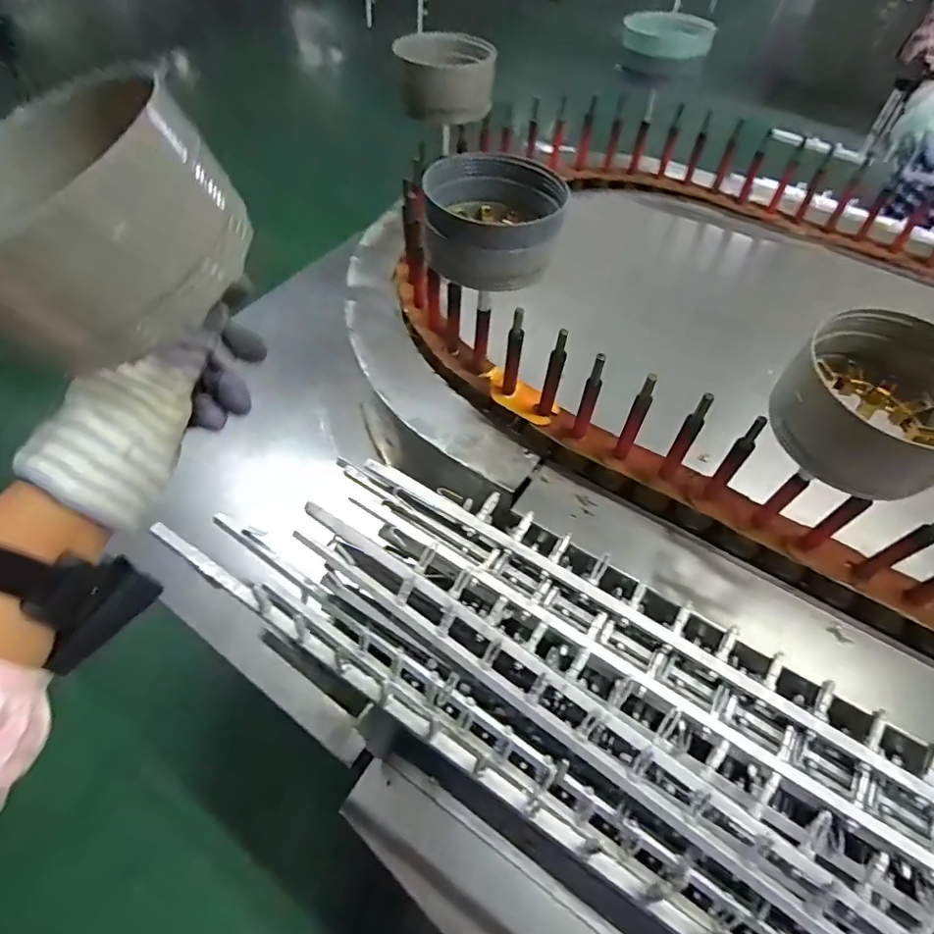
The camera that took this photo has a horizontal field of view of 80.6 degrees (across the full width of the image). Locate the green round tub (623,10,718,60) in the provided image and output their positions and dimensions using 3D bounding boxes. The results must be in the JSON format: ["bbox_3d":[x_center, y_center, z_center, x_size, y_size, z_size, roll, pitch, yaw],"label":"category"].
[{"bbox_3d":[0.314,-0.674,0.855,0.134,0.027,0.141,2,55,-3],"label":"green round tub"}]

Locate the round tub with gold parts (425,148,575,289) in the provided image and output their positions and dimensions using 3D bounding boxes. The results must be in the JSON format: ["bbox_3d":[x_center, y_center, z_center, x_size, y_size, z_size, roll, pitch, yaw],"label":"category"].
[{"bbox_3d":[0.024,-0.247,0.544,0.128,0.077,0.119,2,55,-3],"label":"round tub with gold parts"}]

